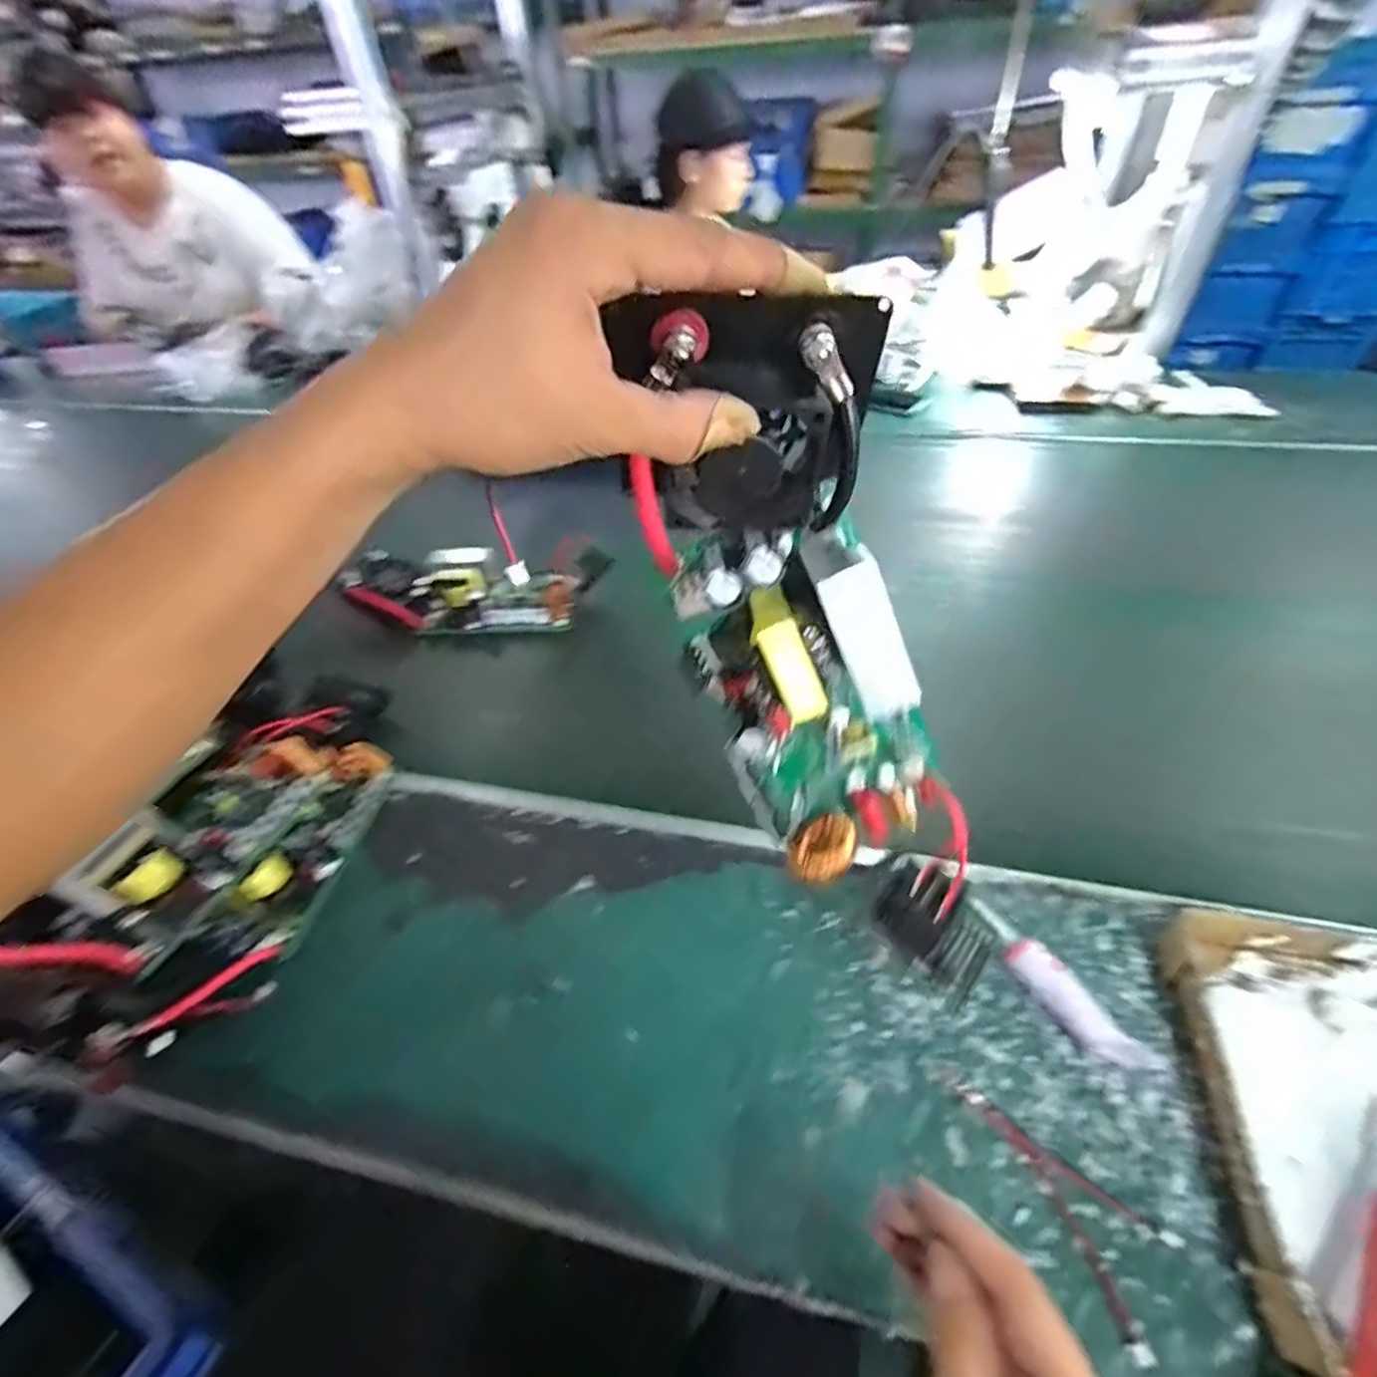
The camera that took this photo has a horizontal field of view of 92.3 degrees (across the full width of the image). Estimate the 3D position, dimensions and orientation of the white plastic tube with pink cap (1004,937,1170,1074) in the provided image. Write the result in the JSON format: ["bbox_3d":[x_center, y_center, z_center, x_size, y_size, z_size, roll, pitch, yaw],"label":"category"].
[{"bbox_3d":[0.259,0.212,0.436,0.031,0.020,0.103,-35,55,-21],"label":"white plastic tube with pink cap"}]

